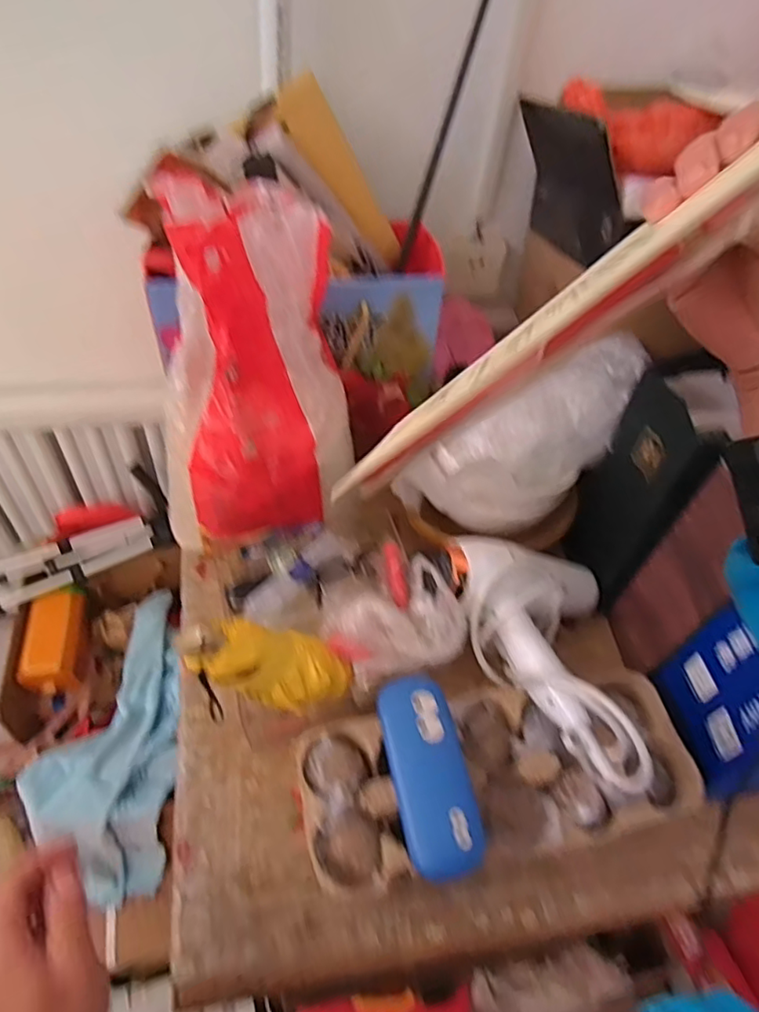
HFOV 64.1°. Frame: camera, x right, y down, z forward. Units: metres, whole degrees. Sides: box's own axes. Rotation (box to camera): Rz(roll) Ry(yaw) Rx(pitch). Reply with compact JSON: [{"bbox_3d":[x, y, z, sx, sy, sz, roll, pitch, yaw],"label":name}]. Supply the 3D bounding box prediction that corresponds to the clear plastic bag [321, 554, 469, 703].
[{"bbox_3d":[0.004,0.100,0.599,0.124,0.060,0.143,-18,54,-19],"label":"clear plastic bag"}]

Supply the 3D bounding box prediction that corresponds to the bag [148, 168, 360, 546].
[{"bbox_3d":[-0.128,-0.113,0.604,0.172,0.340,0.161,21,52,12],"label":"bag"}]

